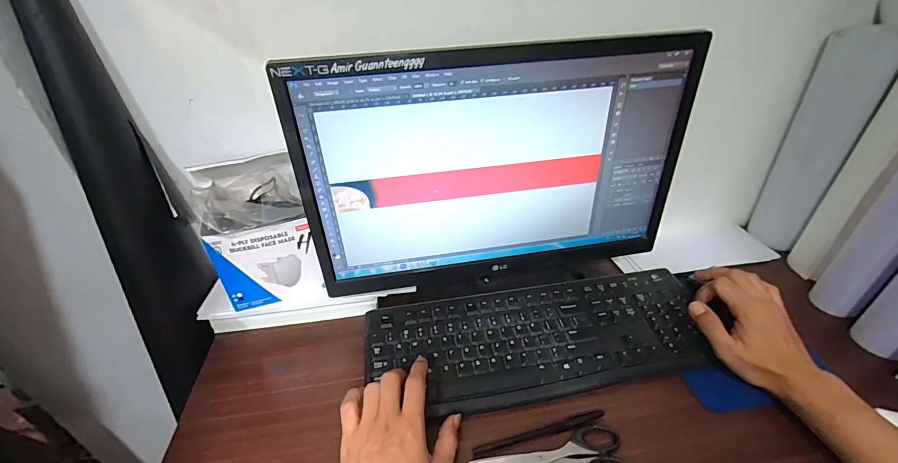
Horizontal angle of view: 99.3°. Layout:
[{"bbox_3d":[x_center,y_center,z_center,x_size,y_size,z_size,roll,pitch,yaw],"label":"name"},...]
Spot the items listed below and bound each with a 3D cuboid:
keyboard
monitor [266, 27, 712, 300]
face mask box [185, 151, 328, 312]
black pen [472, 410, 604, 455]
[{"bbox_3d":[0.110,0.132,0.500,0.422,0.038,0.183,-6,43,-6],"label":"keyboard"},{"bbox_3d":[0.056,-0.053,0.458,0.431,0.304,0.072,-5,36,-6],"label":"monitor"},{"bbox_3d":[-0.237,0.004,0.487,0.116,0.167,0.098,-14,43,-14],"label":"face mask box"},{"bbox_3d":[0.096,0.211,0.400,0.144,0.006,0.010,-10,36,-12],"label":"black pen"}]

